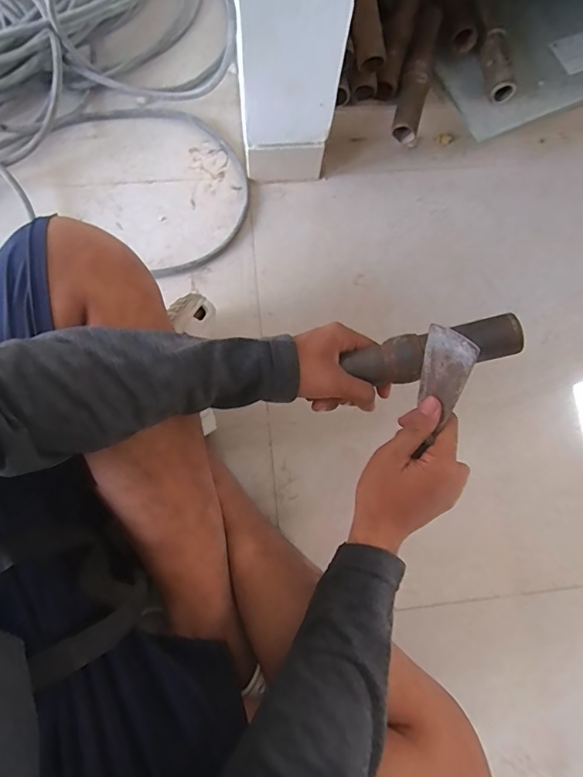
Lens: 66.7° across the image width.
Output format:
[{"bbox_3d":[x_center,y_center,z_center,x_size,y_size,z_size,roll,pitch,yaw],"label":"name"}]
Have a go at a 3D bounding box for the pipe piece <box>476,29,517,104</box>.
[{"bbox_3d":[0.268,-0.424,0.587,0.042,0.040,0.082,-7,78,-6],"label":"pipe piece"}]

